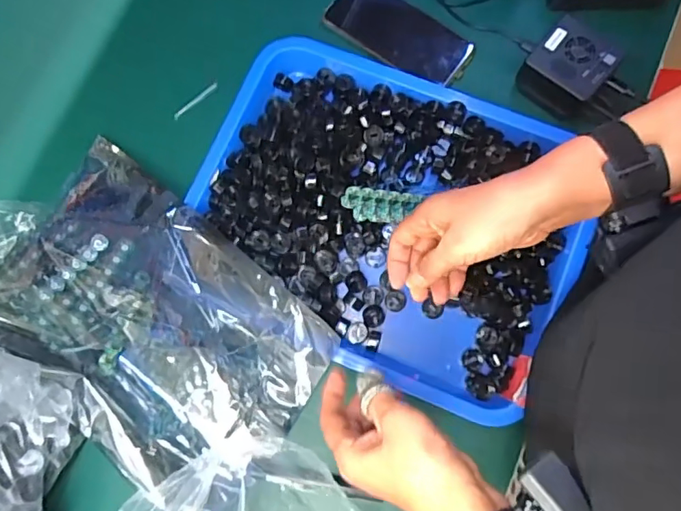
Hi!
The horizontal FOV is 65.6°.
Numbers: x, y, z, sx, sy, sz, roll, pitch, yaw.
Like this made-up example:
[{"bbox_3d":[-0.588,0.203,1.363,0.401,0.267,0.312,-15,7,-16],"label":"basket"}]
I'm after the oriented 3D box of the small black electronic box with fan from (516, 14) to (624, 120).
[{"bbox_3d":[0.236,-0.194,0.551,0.072,0.050,0.070,41,82,9],"label":"small black electronic box with fan"}]

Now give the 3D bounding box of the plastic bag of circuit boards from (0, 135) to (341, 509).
[{"bbox_3d":[-0.183,0.056,0.490,0.331,0.053,0.214,37,82,8],"label":"plastic bag of circuit boards"}]

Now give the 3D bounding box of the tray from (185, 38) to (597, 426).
[{"bbox_3d":[0.038,-0.044,0.527,0.370,0.042,0.299,21,80,6],"label":"tray"}]

